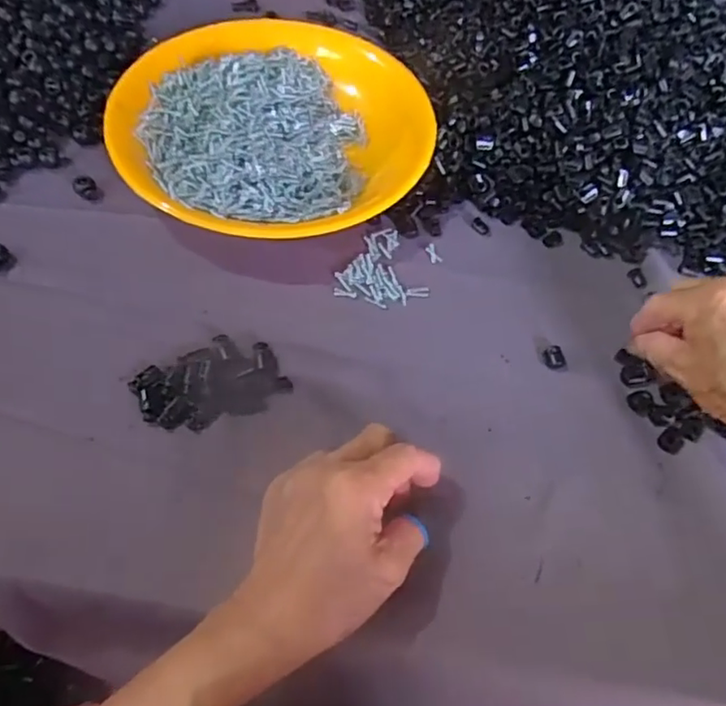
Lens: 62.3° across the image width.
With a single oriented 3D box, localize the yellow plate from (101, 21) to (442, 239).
[{"bbox_3d":[-0.069,-0.176,0.474,0.237,0.047,0.226,2,58,-3],"label":"yellow plate"}]

